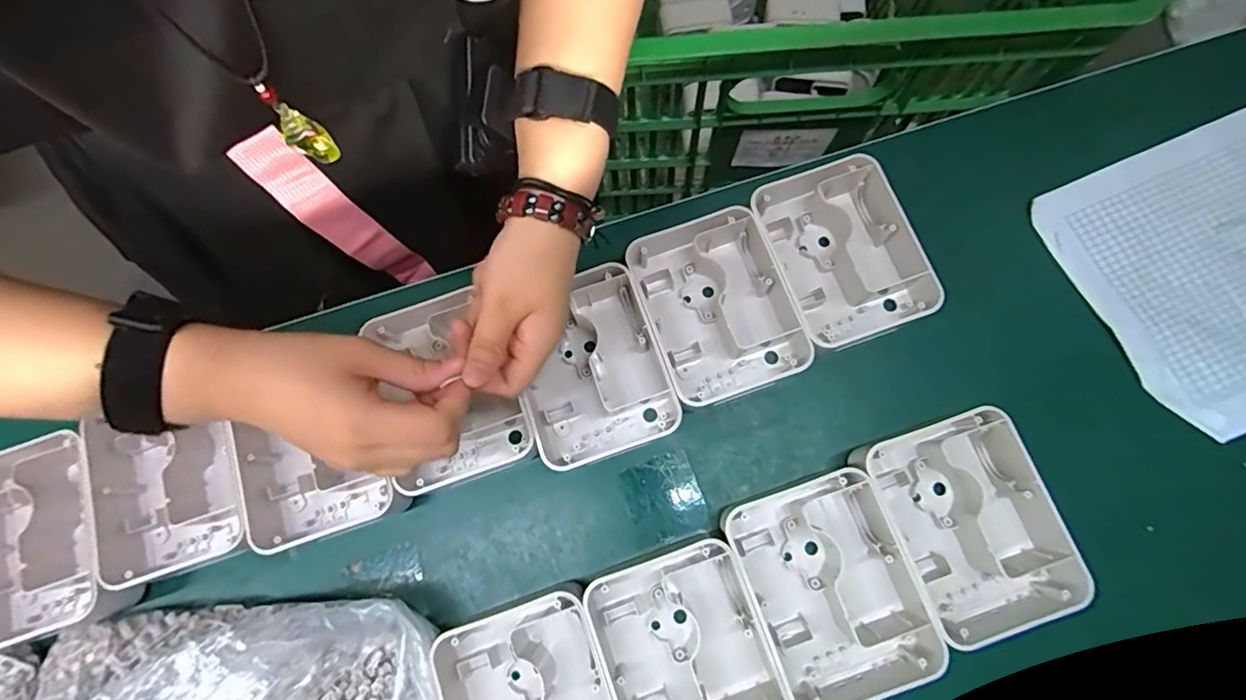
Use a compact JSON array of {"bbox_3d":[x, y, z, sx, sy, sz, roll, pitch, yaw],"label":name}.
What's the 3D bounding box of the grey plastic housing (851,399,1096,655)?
[{"bbox_3d":[0.219,0.113,0.366,0.098,0.043,0.131,-20,77,-3],"label":"grey plastic housing"}]

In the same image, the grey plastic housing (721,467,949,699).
[{"bbox_3d":[0.130,0.154,0.357,0.100,0.034,0.136,-21,77,-3],"label":"grey plastic housing"}]

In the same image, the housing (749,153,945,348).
[{"bbox_3d":[0.156,-0.072,0.414,0.100,0.042,0.134,-21,77,-3],"label":"housing"}]

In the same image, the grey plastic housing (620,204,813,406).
[{"bbox_3d":[0.067,-0.033,0.413,0.102,0.043,0.133,-20,77,-3],"label":"grey plastic housing"}]

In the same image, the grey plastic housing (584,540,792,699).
[{"bbox_3d":[0.042,0.198,0.351,0.098,0.034,0.134,-19,77,-3],"label":"grey plastic housing"}]

